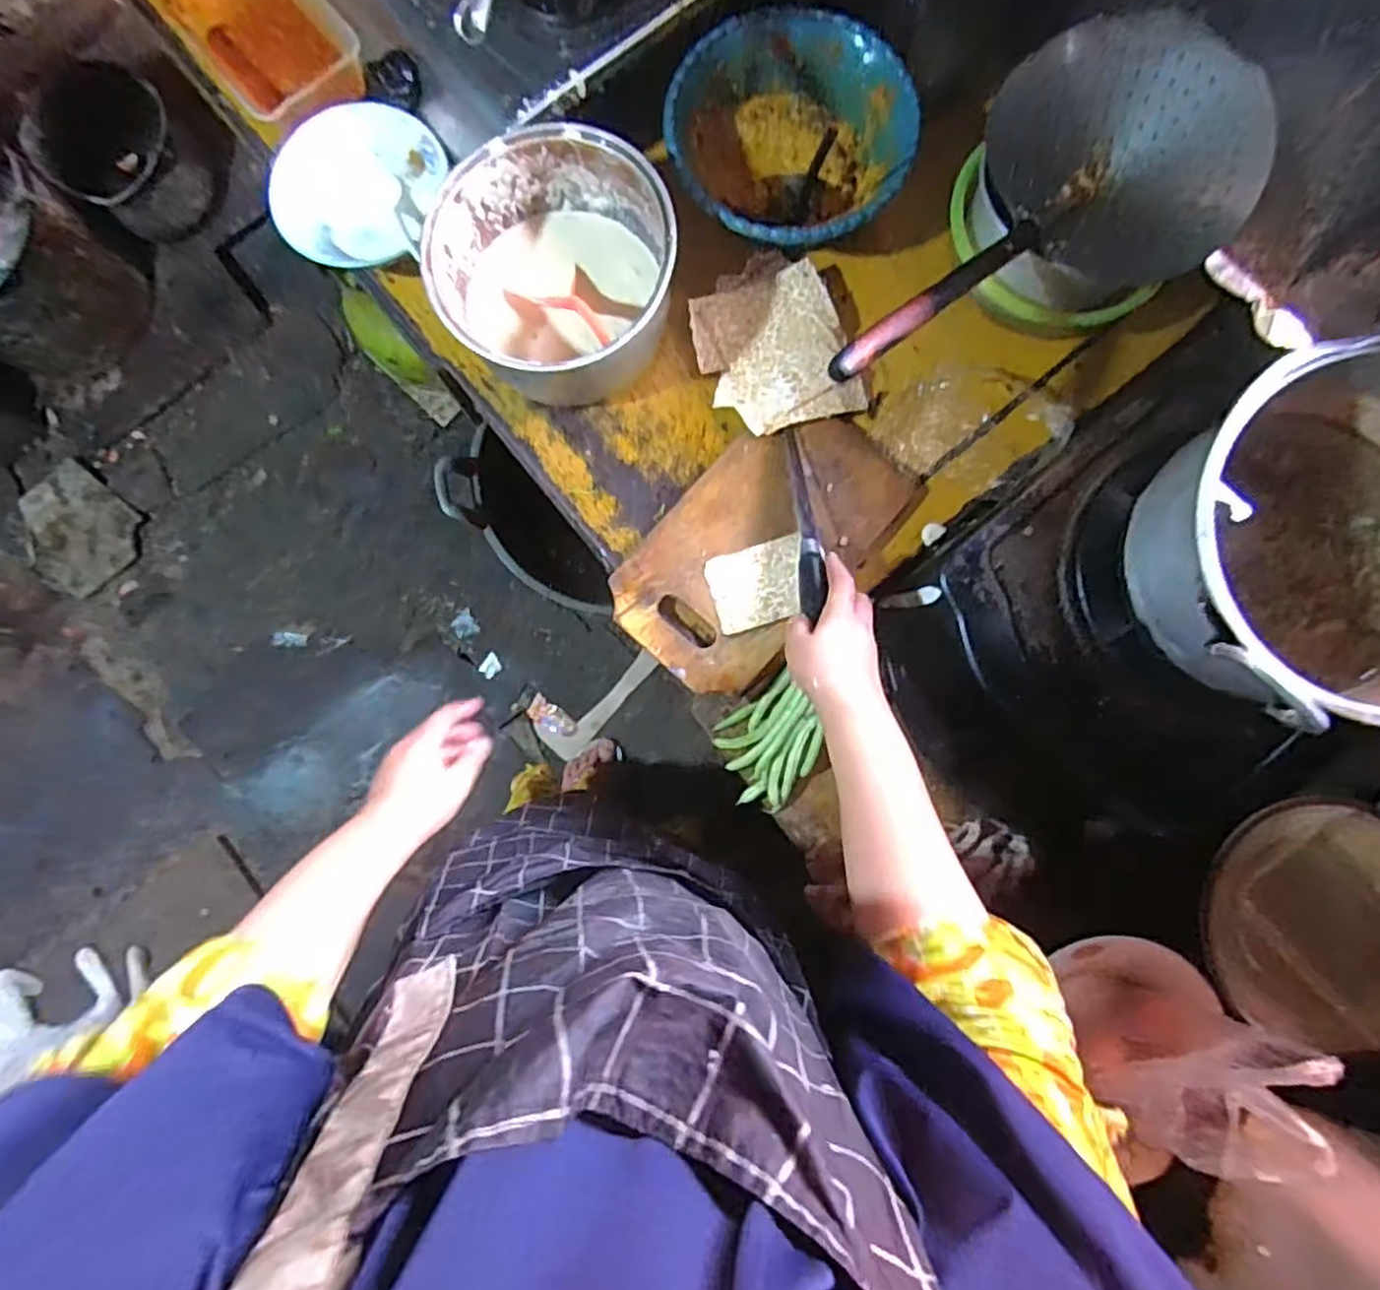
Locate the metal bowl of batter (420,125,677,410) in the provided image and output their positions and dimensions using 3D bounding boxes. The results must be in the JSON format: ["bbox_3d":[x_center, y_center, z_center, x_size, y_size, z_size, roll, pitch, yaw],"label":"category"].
[{"bbox_3d":[-0.115,-0.326,0.627,0.194,0.106,0.192,0,84,-2],"label":"metal bowl of batter"}]

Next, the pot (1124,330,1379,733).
[{"bbox_3d":[0.408,-0.062,0.480,0.254,0.143,0.221,-21,85,-4],"label":"pot"}]

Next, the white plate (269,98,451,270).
[{"bbox_3d":[-0.301,-0.417,0.677,0.155,0.045,0.161,0,84,-2],"label":"white plate"}]

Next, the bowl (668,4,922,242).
[{"bbox_3d":[0.088,-0.452,0.661,0.215,0.075,0.210,7,84,-1],"label":"bowl"}]

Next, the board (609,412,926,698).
[{"bbox_3d":[0.070,-0.089,0.640,0.165,0.020,0.279,44,85,3],"label":"board"}]

